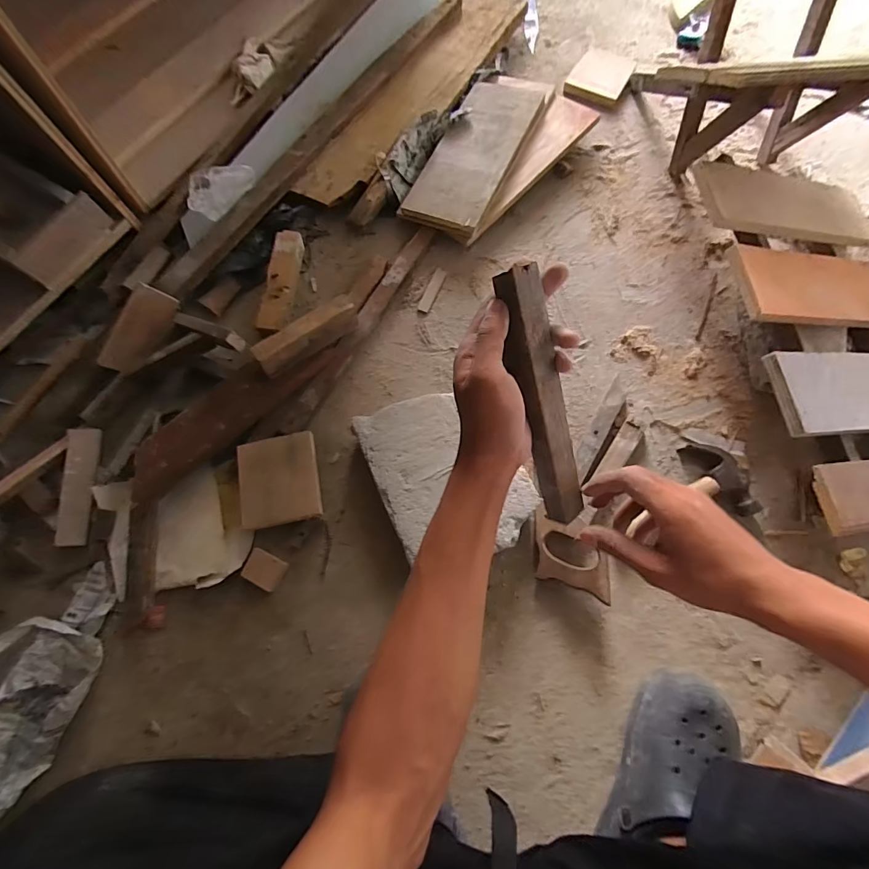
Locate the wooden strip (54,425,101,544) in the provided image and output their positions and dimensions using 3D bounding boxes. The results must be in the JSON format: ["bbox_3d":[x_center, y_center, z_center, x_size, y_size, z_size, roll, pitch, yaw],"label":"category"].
[{"bbox_3d":[-0.533,0.075,0.633,0.047,0.017,0.176,-4,73,0],"label":"wooden strip"}]

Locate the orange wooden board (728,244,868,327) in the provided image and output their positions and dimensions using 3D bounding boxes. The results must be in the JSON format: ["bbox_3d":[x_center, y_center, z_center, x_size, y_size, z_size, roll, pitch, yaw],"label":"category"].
[{"bbox_3d":[0.598,-0.221,0.639,0.369,0.018,0.125,-3,72,-17],"label":"orange wooden board"}]

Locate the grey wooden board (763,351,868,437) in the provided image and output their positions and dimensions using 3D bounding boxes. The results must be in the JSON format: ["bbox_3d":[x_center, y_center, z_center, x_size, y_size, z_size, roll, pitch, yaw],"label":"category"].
[{"bbox_3d":[0.605,-0.058,0.584,0.343,0.019,0.110,-2,72,-16],"label":"grey wooden board"}]

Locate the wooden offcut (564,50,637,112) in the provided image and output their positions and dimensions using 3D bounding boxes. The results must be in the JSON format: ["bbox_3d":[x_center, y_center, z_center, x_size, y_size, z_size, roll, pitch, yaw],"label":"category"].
[{"bbox_3d":[0.349,-0.752,0.892,0.114,0.021,0.141,28,75,9],"label":"wooden offcut"}]

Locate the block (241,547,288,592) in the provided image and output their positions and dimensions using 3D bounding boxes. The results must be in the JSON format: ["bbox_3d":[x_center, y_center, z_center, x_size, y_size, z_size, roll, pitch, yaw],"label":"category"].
[{"bbox_3d":[-0.245,0.194,0.610,0.056,0.008,0.044,26,75,8],"label":"block"}]

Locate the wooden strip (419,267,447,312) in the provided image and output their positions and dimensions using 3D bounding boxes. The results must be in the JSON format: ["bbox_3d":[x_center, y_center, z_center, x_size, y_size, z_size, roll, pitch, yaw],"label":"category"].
[{"bbox_3d":[-0.004,-0.256,0.756,0.020,0.005,0.091,21,74,7],"label":"wooden strip"}]

